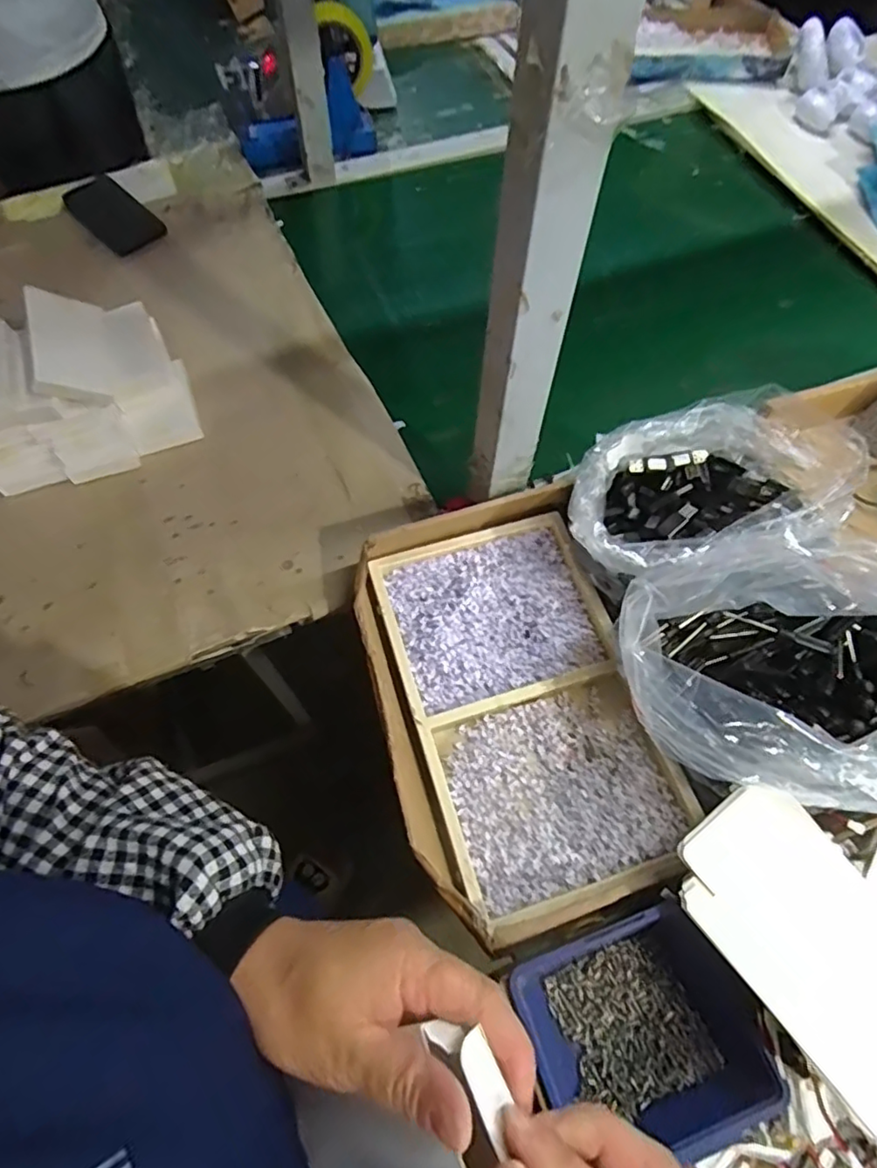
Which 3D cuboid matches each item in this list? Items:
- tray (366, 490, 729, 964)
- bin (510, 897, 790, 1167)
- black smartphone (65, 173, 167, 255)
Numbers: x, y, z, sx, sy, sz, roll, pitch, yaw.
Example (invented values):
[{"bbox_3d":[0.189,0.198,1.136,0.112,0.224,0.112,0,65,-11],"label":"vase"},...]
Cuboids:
[{"bbox_3d":[0.065,0.094,0.509,0.229,0.051,0.337,-18,62,-8],"label":"tray"},{"bbox_3d":[0.139,0.296,0.402,0.148,0.054,0.123,-19,63,-8],"label":"bin"},{"bbox_3d":[-0.473,-0.537,0.870,0.084,0.012,0.179,-40,76,-19],"label":"black smartphone"}]

